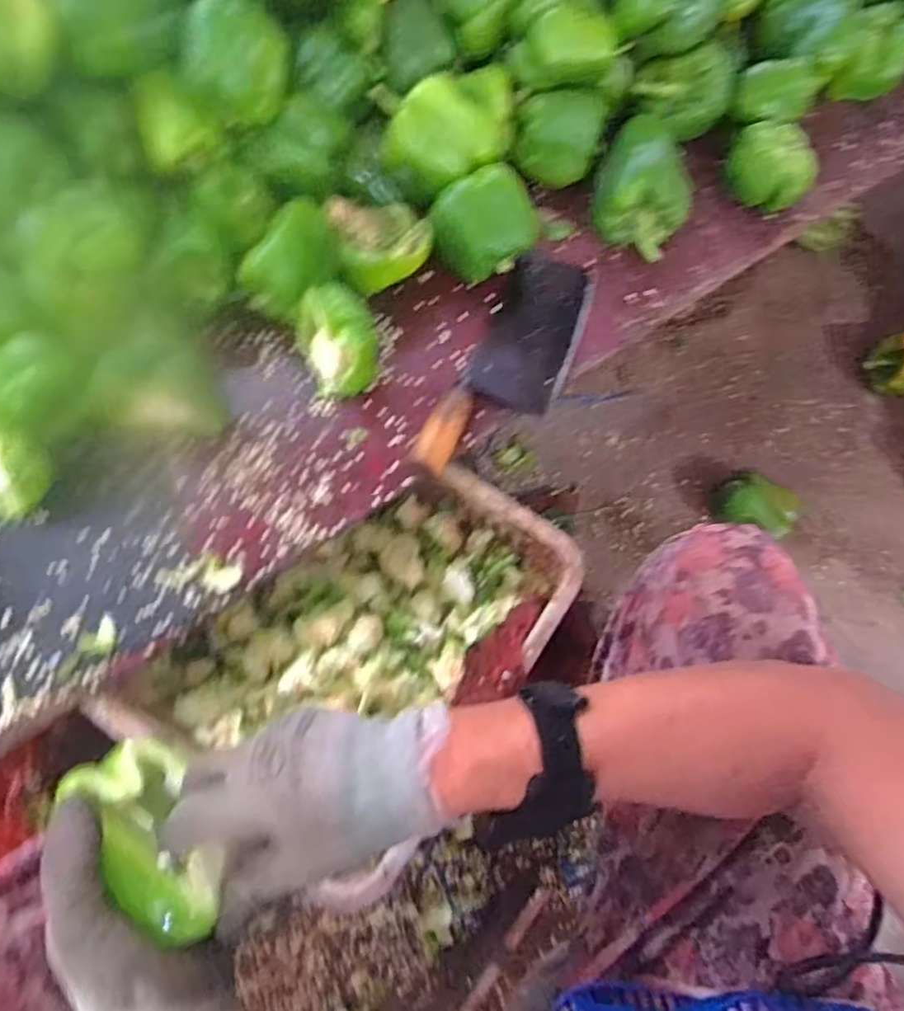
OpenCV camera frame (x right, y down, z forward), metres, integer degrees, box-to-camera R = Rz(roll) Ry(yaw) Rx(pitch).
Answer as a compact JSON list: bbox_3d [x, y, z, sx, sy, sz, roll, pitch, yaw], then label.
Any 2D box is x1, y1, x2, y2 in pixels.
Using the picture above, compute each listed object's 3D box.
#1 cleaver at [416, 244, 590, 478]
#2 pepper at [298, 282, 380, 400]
[{"bbox_3d":[0.061,-0.133,0.604,0.092,0.022,0.261,24,73,9],"label":"cleaver"},{"bbox_3d":[-0.107,-0.156,0.589,0.069,0.075,0.081,-18,72,-6],"label":"pepper"}]

